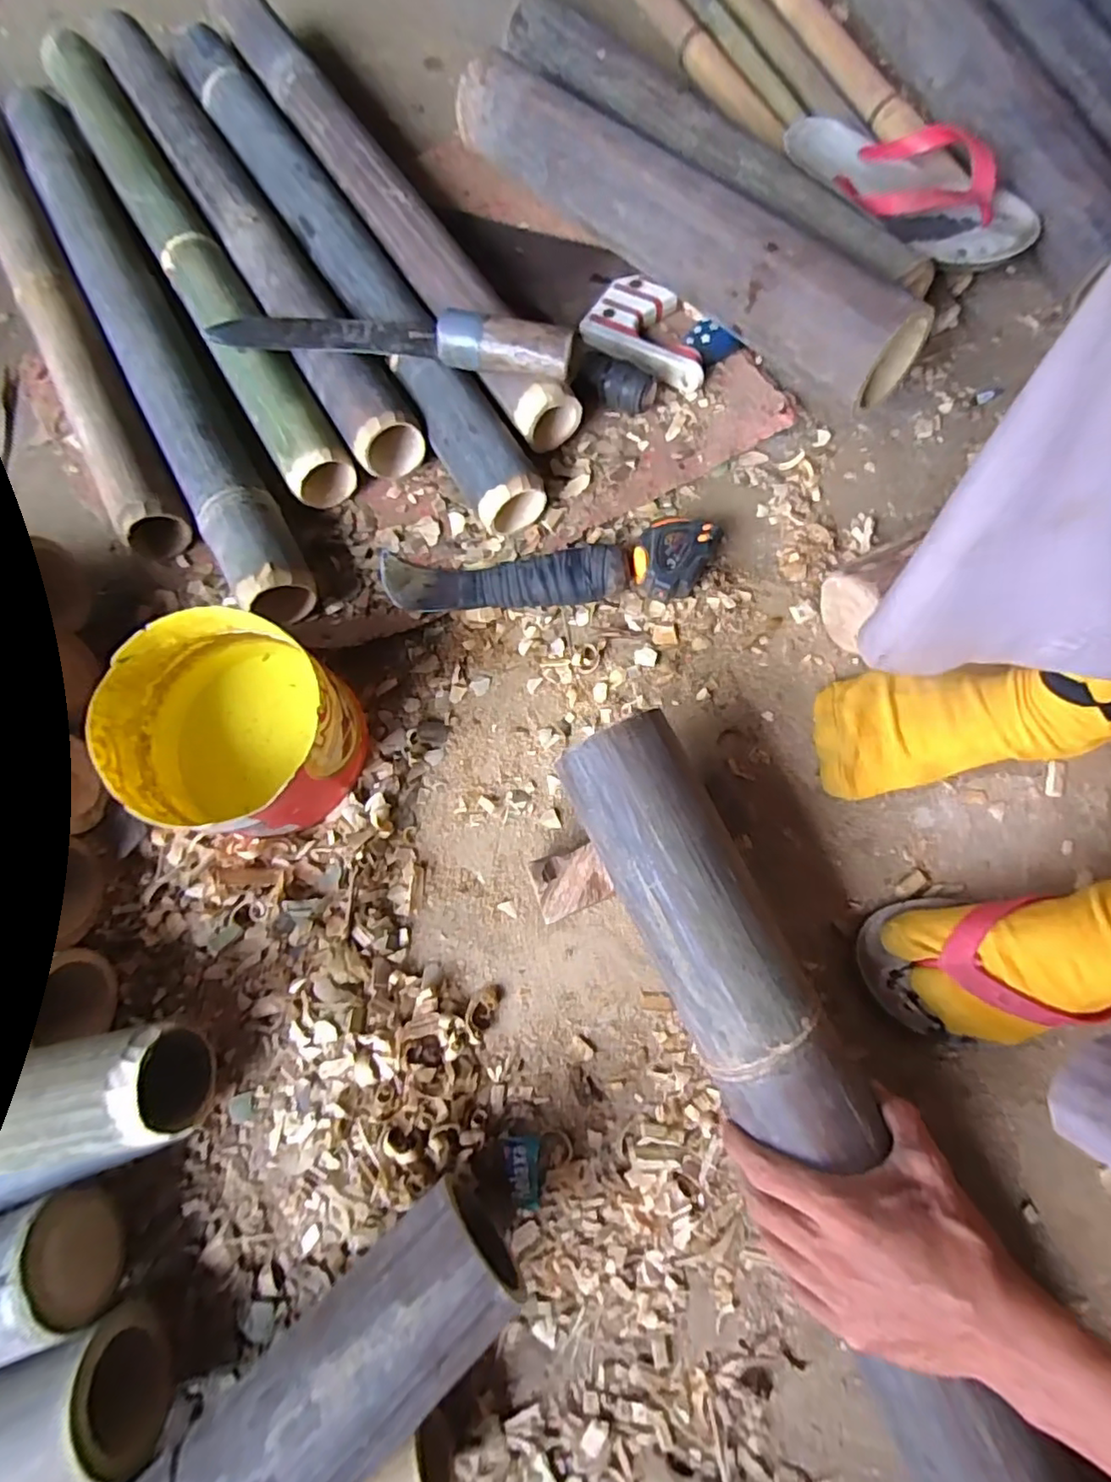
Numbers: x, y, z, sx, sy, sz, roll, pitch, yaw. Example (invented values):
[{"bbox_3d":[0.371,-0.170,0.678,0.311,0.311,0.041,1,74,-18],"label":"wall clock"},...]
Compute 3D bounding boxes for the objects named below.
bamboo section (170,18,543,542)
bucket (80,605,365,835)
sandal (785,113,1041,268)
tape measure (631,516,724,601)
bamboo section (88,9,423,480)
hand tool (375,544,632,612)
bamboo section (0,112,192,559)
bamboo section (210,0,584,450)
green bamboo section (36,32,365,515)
[{"bbox_3d":[-0.199,-0.455,0.576,0.064,0.061,0.649,-31,77,-7],"label":"bamboo section"},{"bbox_3d":[-0.228,-0.007,0.445,0.159,0.089,0.143,0,76,1],"label":"bucket"},{"bbox_3d":[0.313,-0.495,0.545,0.234,0.040,0.110,28,78,8],"label":"sandal"},{"bbox_3d":[0.096,-0.150,0.505,0.056,0.034,0.076,27,78,8],"label":"tape measure"},{"bbox_3d":[-0.303,-0.503,0.591,0.059,0.072,0.649,-31,77,-6],"label":"bamboo section"},{"bbox_3d":[-0.045,-0.137,0.504,0.205,0.037,0.049,0,76,1],"label":"hand tool"},{"bbox_3d":[-0.482,-0.434,0.582,0.067,0.062,0.659,-29,77,-6],"label":"bamboo section"},{"bbox_3d":[-0.175,-0.528,0.589,0.060,0.072,0.655,-31,77,-7],"label":"bamboo section"},{"bbox_3d":[-0.362,-0.483,0.591,0.056,0.060,0.656,-31,77,-6],"label":"green bamboo section"}]

